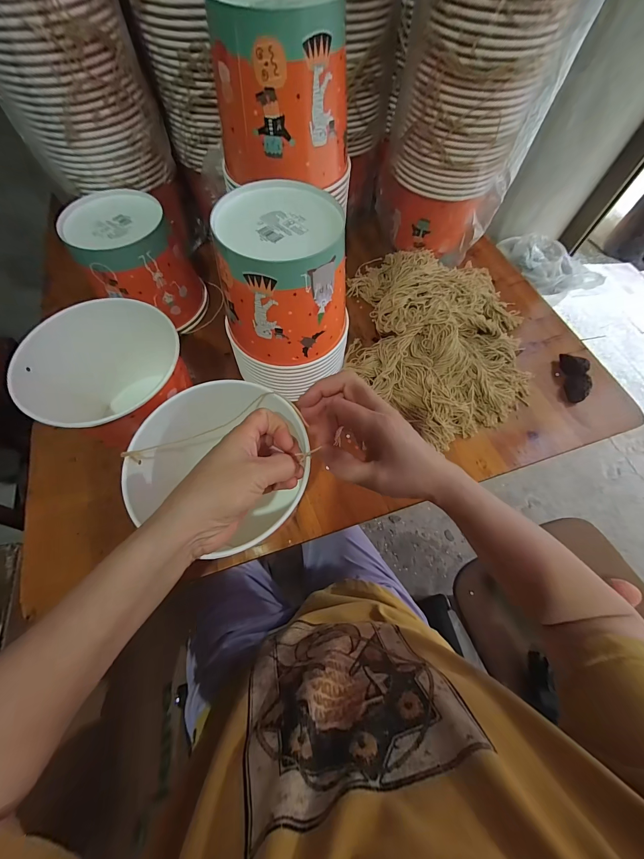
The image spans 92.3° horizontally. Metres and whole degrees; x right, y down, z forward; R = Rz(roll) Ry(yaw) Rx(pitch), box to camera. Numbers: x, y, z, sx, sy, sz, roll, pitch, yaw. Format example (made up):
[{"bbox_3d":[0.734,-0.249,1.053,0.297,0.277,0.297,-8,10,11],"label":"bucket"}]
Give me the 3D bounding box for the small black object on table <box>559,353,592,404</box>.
[{"bbox_3d":[0.396,-0.084,0.479,0.027,0.029,0.080,6,64,0],"label":"small black object on table"}]

